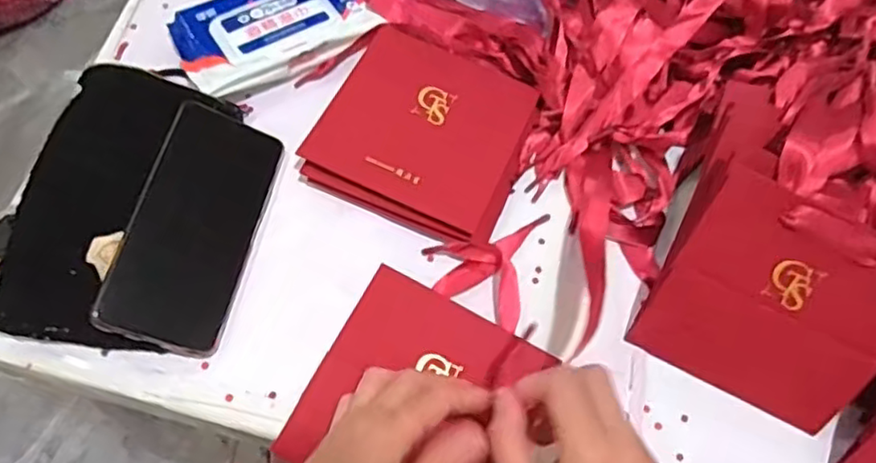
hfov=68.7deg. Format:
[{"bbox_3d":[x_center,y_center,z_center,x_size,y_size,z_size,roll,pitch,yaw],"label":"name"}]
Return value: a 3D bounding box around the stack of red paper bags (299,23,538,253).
[{"bbox_3d":[-0.008,-0.076,0.486,0.145,0.024,0.142,22,69,7],"label":"stack of red paper bags"}]

